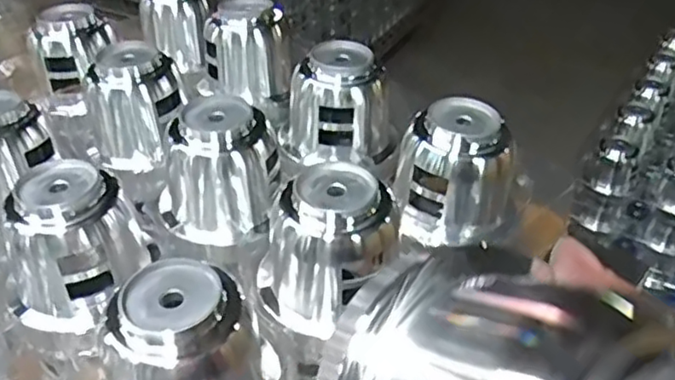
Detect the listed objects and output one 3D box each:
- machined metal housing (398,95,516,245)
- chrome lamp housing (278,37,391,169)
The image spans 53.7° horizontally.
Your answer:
[{"bbox_3d":[0.077,-0.012,0.428,0.070,0.071,0.061,9,41,13],"label":"machined metal housing"},{"bbox_3d":[-0.002,-0.061,0.491,0.068,0.075,0.069,28,48,32],"label":"chrome lamp housing"}]

